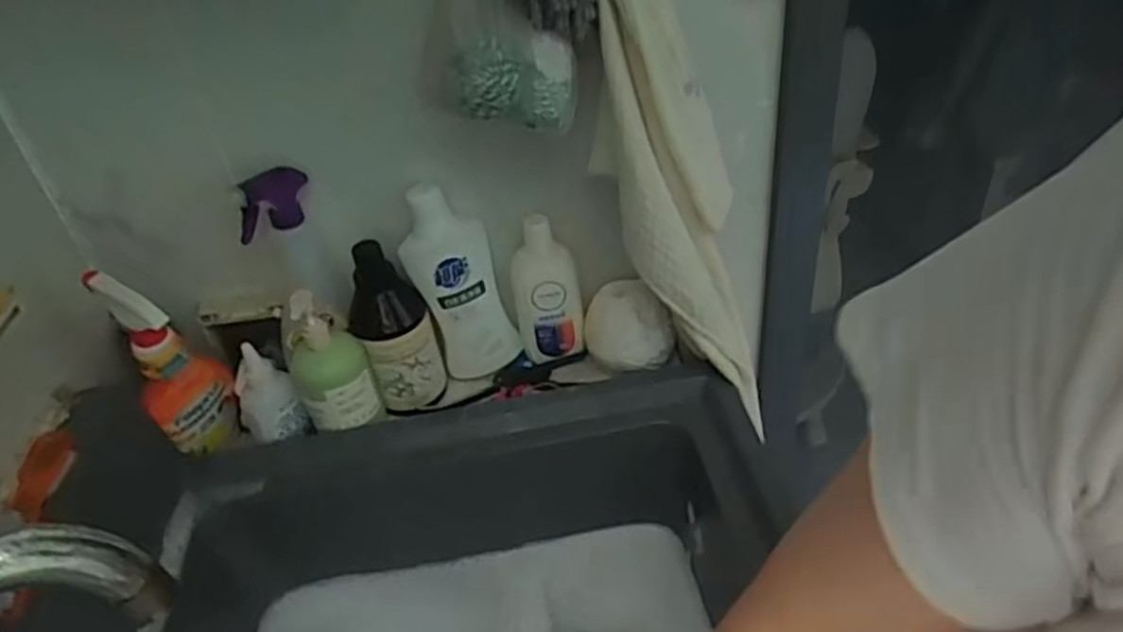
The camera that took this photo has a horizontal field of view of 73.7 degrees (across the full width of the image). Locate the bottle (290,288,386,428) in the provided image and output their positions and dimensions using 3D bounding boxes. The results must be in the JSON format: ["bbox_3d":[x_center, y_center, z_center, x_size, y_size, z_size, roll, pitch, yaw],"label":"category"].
[{"bbox_3d":[-0.247,0.041,0.789,0.077,0.151,0.078,-20,40,-17],"label":"bottle"}]

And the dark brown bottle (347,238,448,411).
[{"bbox_3d":[-0.181,0.020,0.827,0.075,0.197,0.066,6,39,17],"label":"dark brown bottle"}]

